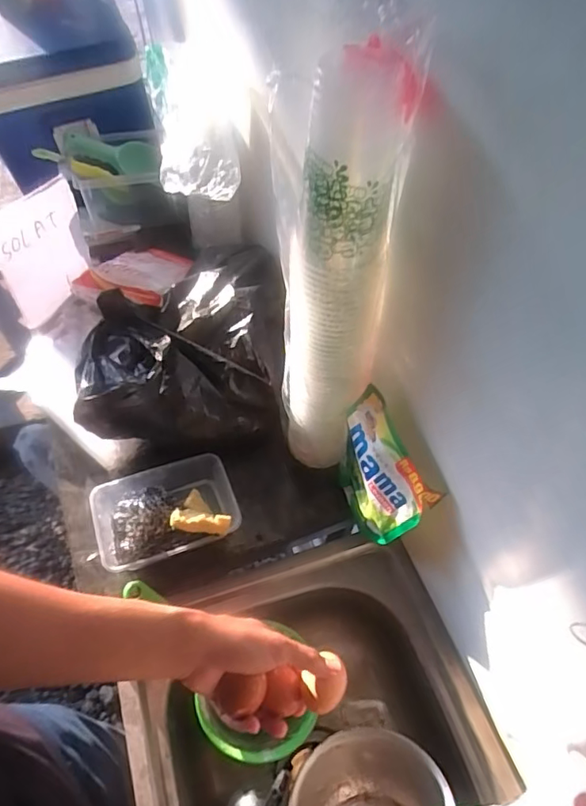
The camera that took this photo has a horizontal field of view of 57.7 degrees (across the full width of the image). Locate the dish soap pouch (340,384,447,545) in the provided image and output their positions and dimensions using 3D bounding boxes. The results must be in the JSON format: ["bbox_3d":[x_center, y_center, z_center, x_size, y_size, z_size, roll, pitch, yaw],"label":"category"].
[{"bbox_3d":[0.102,0.090,0.641,0.052,0.186,0.153,-19,58,-12],"label":"dish soap pouch"}]

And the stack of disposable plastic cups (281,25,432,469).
[{"bbox_3d":[0.041,-0.102,0.563,0.101,0.489,0.100,2,57,2],"label":"stack of disposable plastic cups"}]

